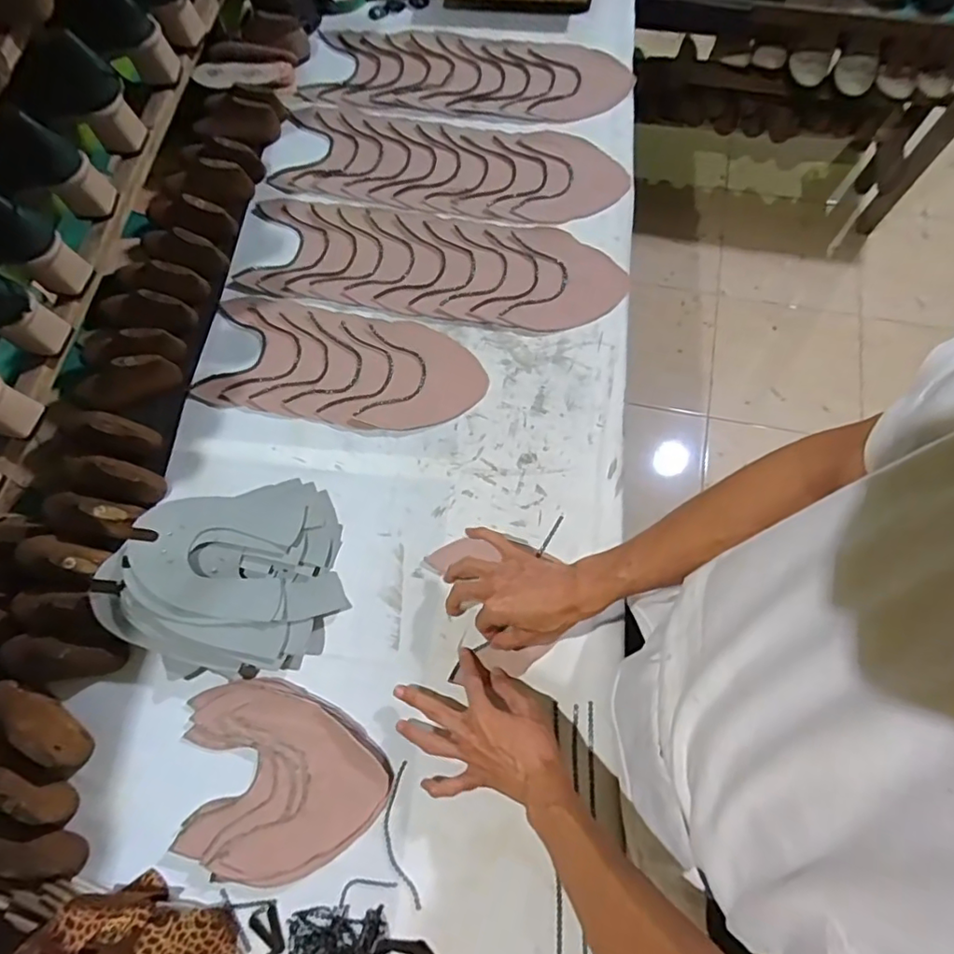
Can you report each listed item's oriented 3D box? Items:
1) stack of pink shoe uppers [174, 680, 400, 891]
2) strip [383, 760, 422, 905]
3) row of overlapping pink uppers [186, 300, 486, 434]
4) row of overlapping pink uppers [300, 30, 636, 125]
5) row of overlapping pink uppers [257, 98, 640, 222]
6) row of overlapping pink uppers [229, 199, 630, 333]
[{"bbox_3d":[-0.219,0.320,0.594,0.219,0.015,0.181,30,75,11],"label":"stack of pink shoe uppers"},{"bbox_3d":[-0.081,0.366,0.579,0.031,0.004,0.131,-10,72,-2],"label":"strip"},{"bbox_3d":[-0.178,-0.148,0.759,0.367,0.006,0.162,9,72,5],"label":"row of overlapping pink uppers"},{"bbox_3d":[-0.013,-0.656,0.923,0.501,0.010,0.184,6,72,4],"label":"row of overlapping pink uppers"},{"bbox_3d":[-0.043,-0.477,0.862,0.516,0.008,0.175,11,73,5],"label":"row of overlapping pink uppers"},{"bbox_3d":[-0.064,-0.304,0.805,0.526,0.008,0.169,9,72,5],"label":"row of overlapping pink uppers"}]

